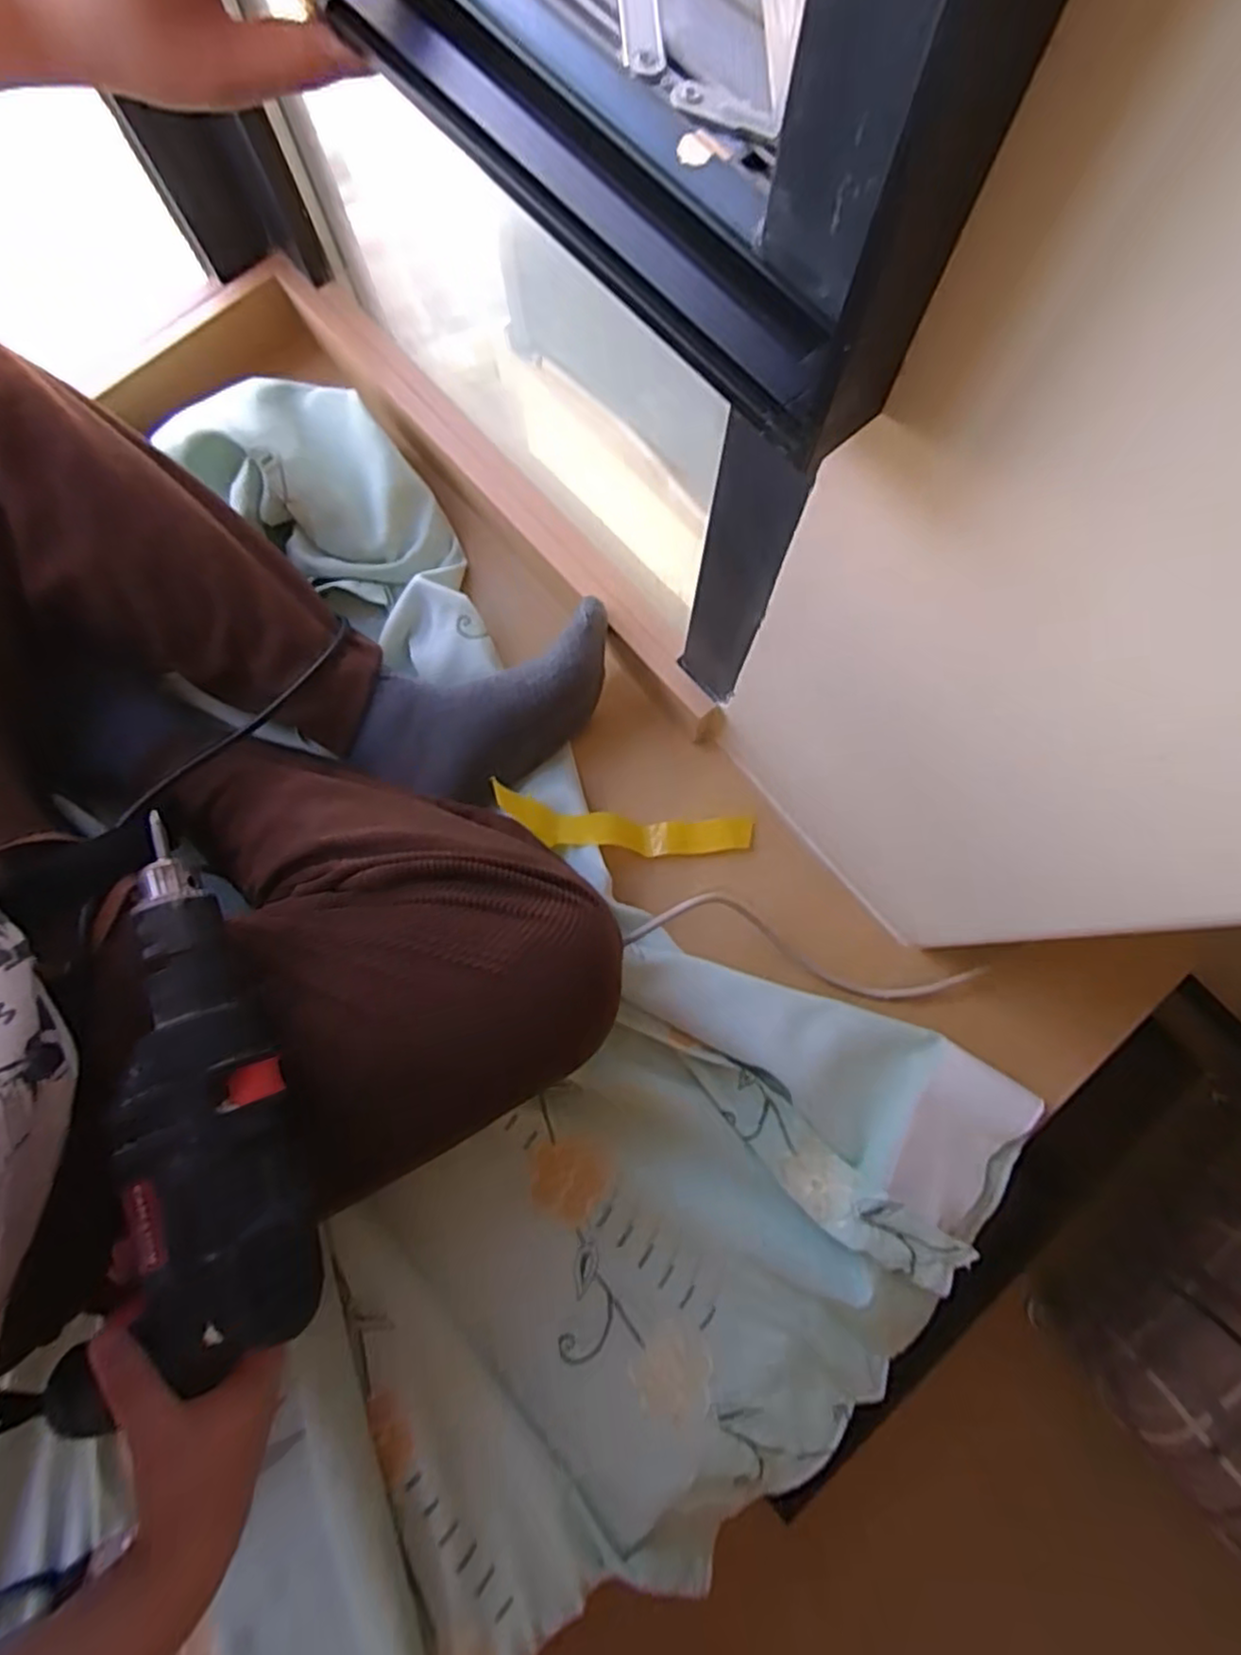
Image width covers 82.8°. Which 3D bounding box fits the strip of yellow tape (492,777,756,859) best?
[{"bbox_3d":[0.001,0.001,0.563,0.207,0.035,0.035,7,79,-16],"label":"strip of yellow tape"}]

